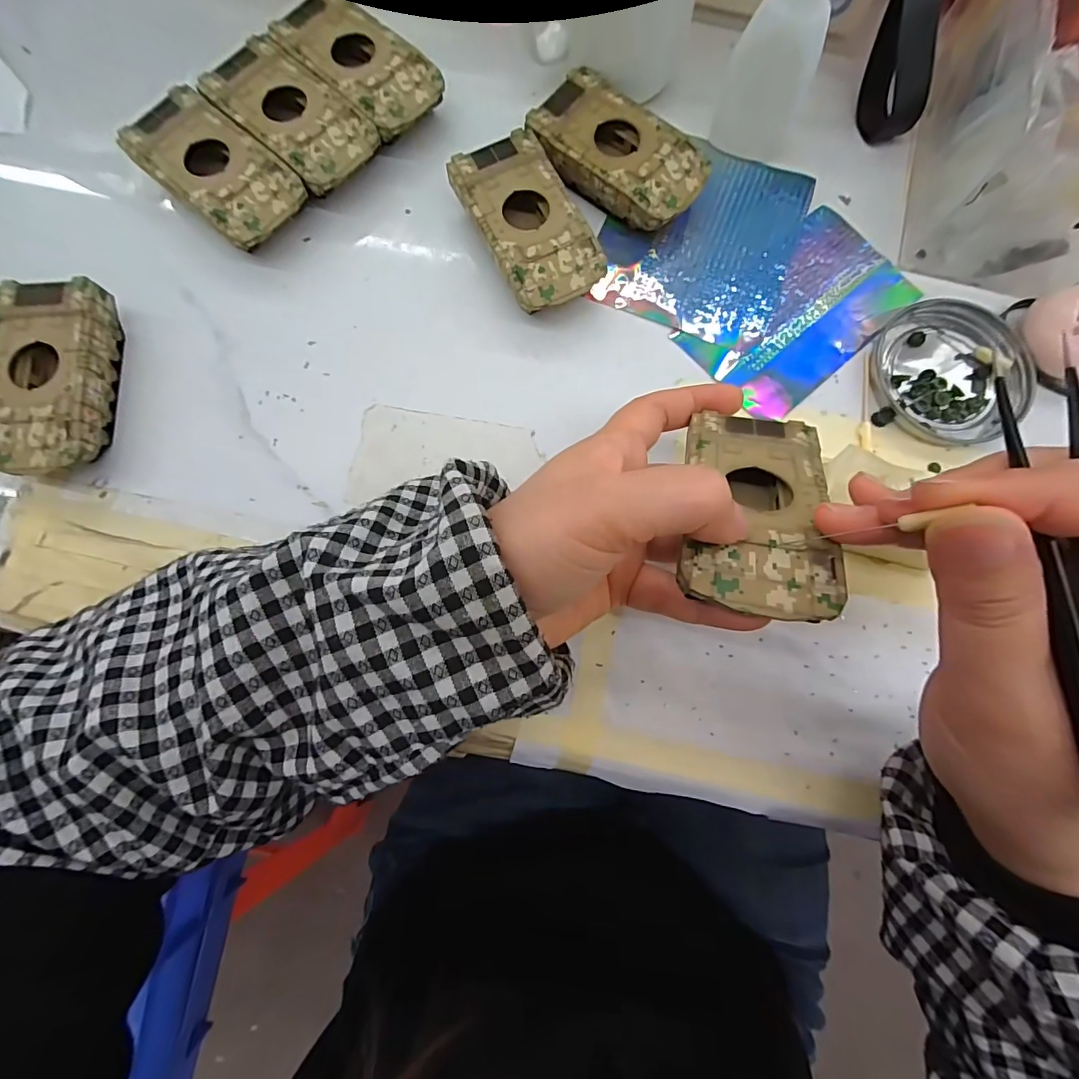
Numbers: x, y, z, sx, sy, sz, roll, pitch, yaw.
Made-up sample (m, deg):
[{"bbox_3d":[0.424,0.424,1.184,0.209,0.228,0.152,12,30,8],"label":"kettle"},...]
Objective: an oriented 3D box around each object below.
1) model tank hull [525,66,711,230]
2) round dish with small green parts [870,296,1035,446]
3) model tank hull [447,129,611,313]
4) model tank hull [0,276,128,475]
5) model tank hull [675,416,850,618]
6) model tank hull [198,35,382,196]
[{"bbox_3d":[0.043,-0.209,0.260,0.094,0.025,0.054,39,83,6],"label":"model tank hull"},{"bbox_3d":[0.215,-0.090,0.245,0.074,0.008,0.079,-14,81,-2],"label":"round dish with small green parts"},{"bbox_3d":[-0.006,-0.164,0.252,0.050,0.025,0.094,-27,82,-4],"label":"model tank hull"},{"bbox_3d":[-0.242,-0.079,0.235,0.047,0.025,0.095,-2,81,0],"label":"model tank hull"},{"bbox_3d":[0.079,-0.014,0.170,0.048,0.013,0.093,14,50,3],"label":"model tank hull"},{"bbox_3d":[-0.136,-0.233,0.263,0.094,0.024,0.049,41,83,6],"label":"model tank hull"}]

